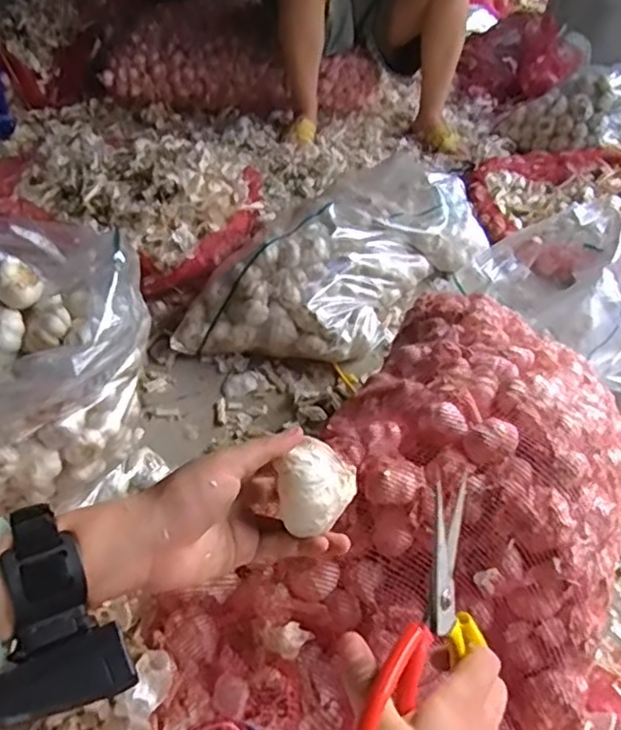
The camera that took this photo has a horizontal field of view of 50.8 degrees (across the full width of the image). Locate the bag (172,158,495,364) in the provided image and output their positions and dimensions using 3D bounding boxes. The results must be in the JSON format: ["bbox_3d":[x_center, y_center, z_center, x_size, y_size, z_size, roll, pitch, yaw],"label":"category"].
[{"bbox_3d":[0.080,-0.217,1.284,0.313,0.143,0.743,33,49,26],"label":"bag"}]

